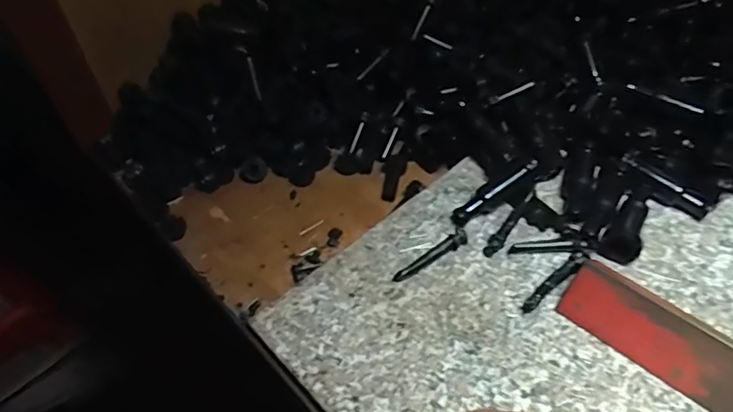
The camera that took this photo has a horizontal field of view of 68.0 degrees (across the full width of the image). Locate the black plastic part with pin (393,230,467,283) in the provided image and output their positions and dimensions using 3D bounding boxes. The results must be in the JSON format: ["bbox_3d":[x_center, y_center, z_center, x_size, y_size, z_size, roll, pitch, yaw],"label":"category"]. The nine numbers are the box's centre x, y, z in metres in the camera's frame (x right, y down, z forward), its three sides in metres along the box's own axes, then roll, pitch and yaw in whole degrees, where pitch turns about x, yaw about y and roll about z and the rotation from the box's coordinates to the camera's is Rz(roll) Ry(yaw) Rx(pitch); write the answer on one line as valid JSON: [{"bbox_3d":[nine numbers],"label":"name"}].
[{"bbox_3d":[0.043,0.032,0.357,0.059,0.009,0.008,-28,53,-21],"label":"black plastic part with pin"}]

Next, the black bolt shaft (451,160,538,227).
[{"bbox_3d":[0.089,-0.009,0.378,0.069,0.015,0.007,-36,54,-1],"label":"black bolt shaft"}]

